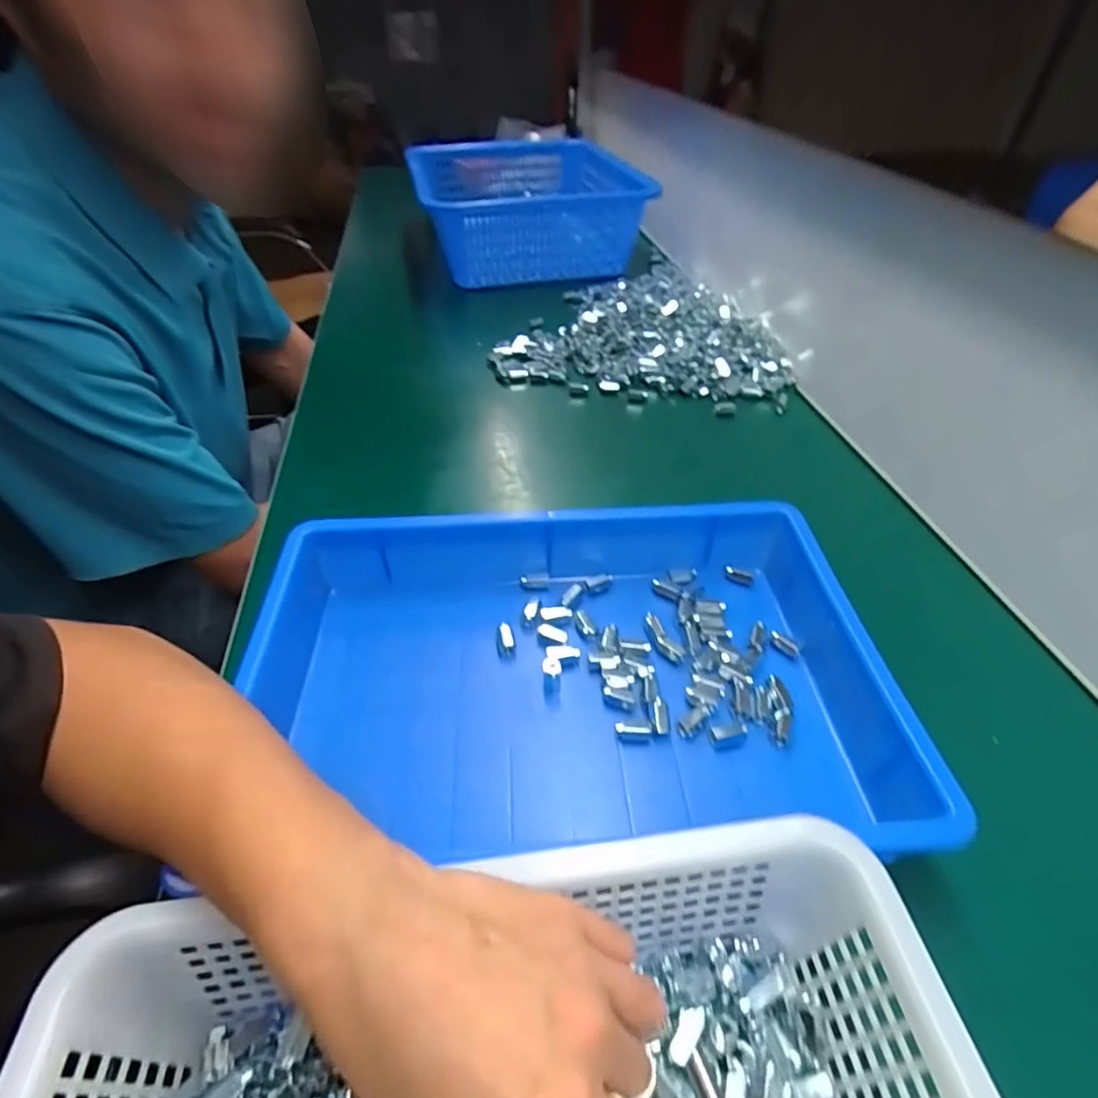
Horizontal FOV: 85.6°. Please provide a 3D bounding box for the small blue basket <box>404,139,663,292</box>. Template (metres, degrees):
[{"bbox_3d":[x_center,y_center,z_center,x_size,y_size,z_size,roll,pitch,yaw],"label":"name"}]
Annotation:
[{"bbox_3d":[-0.045,-0.627,1.081,0.373,0.122,0.460,-9,44,-7],"label":"small blue basket"}]

